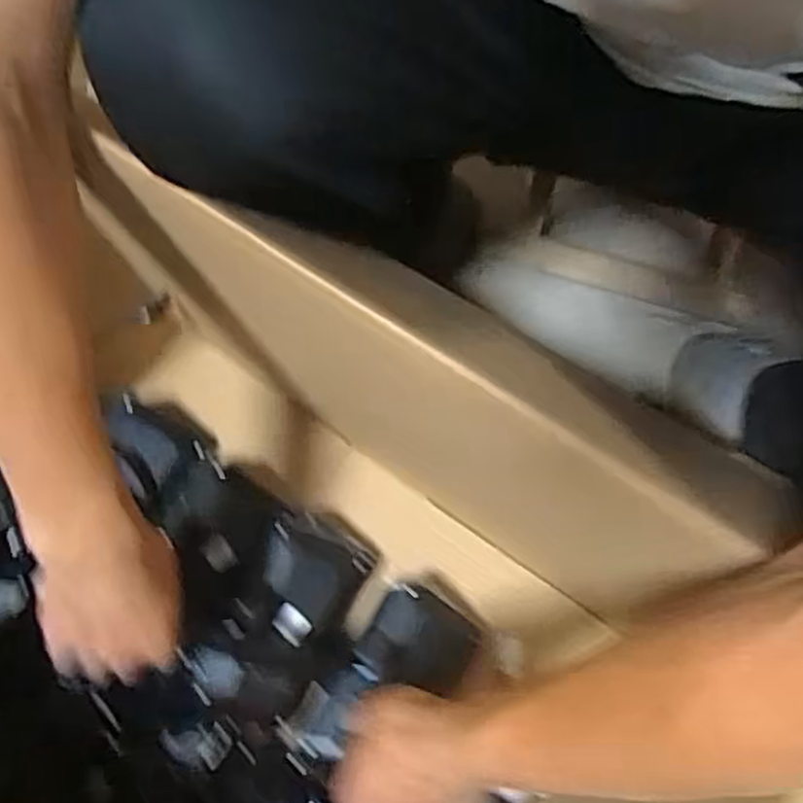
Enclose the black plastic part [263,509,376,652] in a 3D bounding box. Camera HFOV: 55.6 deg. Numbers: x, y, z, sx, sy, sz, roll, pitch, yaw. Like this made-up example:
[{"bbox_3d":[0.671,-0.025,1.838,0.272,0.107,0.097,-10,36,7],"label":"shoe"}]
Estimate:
[{"bbox_3d":[-0.080,0.156,0.653,0.084,0.057,0.090,22,75,6],"label":"black plastic part"}]

